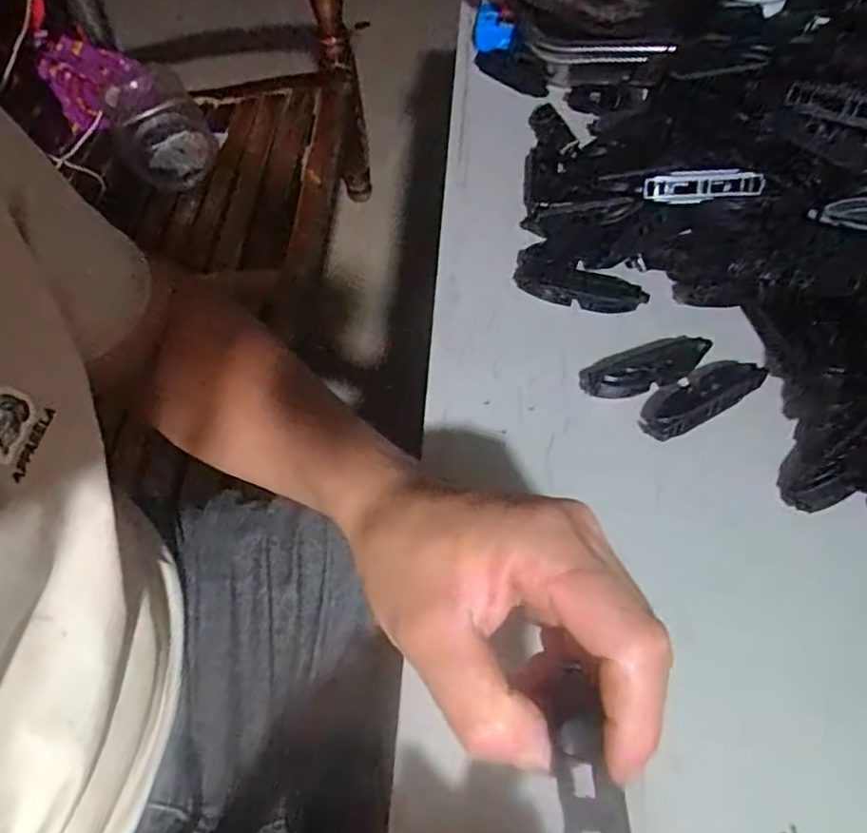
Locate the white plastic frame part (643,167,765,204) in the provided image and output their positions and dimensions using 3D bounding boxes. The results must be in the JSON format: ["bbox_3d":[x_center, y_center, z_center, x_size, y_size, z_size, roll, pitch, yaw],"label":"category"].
[{"bbox_3d":[0.179,-0.156,0.426,0.072,0.015,0.022,6,57,7],"label":"white plastic frame part"}]

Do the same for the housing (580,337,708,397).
[{"bbox_3d":[0.128,-0.030,0.384,0.077,0.014,0.026,-14,57,-6],"label":"housing"}]

